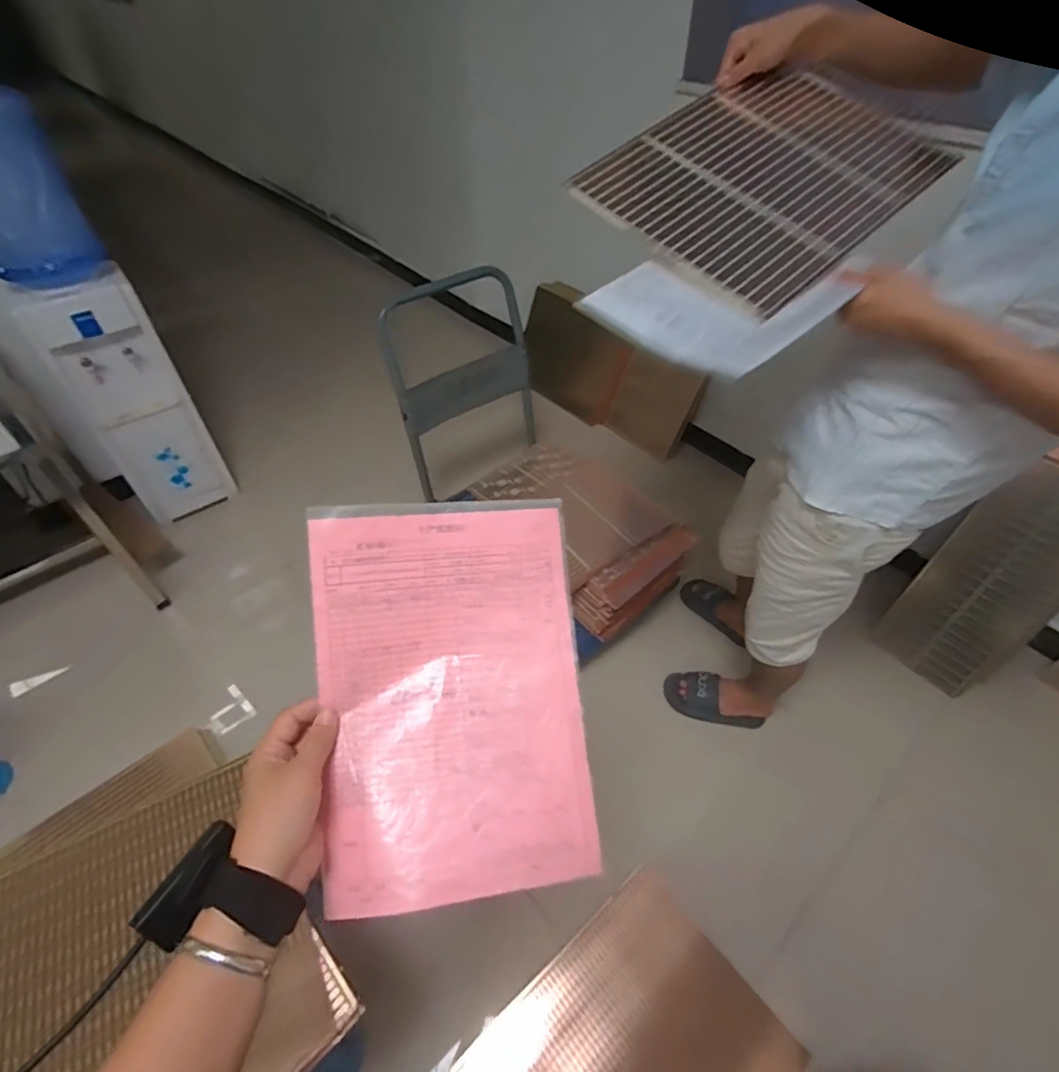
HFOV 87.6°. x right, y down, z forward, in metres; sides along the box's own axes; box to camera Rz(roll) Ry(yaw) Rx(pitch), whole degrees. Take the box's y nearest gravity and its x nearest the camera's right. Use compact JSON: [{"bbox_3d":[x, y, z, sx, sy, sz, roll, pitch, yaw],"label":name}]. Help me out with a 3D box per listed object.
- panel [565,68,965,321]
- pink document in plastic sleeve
[{"bbox_3d":[0.296,-0.454,0.696,0.401,0.016,0.303,-41,74,-16],"label":"panel"},{"bbox_3d":[-0.059,0.120,0.449,0.205,0.033,0.300,-4,75,-11],"label":"pink document in plastic sleeve"}]

